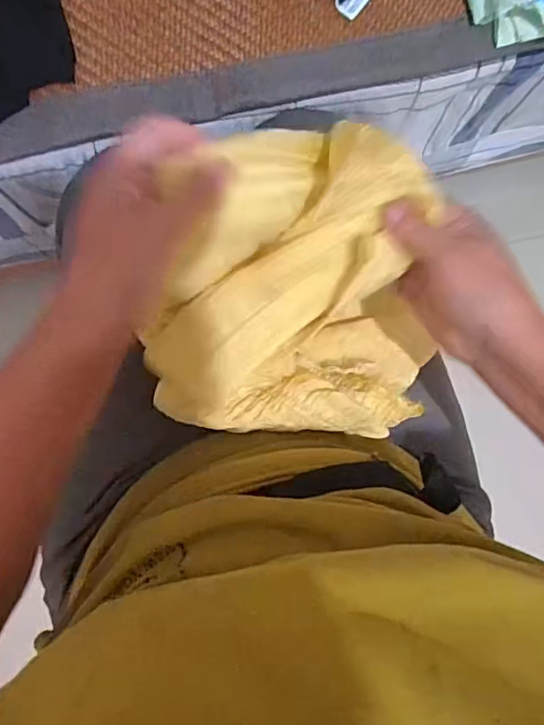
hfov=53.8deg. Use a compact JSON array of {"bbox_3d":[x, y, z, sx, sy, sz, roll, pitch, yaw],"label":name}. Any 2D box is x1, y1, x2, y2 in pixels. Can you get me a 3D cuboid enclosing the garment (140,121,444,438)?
[{"bbox_3d":[0.005,-0.046,0.360,0.188,0.107,0.198,-2,93,-5],"label":"garment"}]

